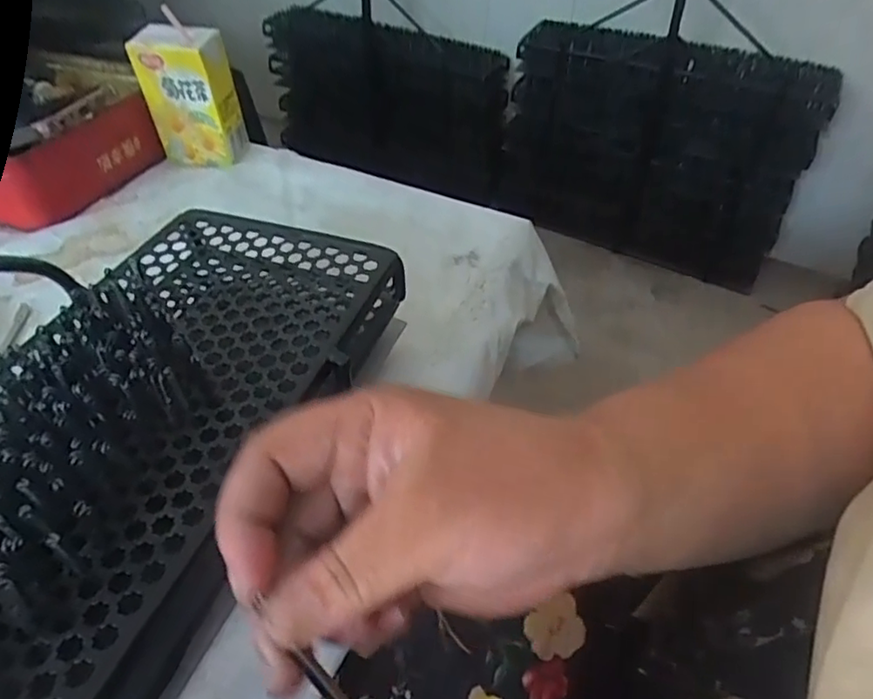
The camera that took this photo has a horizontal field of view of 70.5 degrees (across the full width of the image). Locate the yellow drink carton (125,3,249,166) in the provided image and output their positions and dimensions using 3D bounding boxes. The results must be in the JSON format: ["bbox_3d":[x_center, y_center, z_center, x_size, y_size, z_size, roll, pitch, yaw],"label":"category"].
[{"bbox_3d":[-0.211,-0.218,0.530,0.075,0.116,0.033,10,43,6],"label":"yellow drink carton"}]

